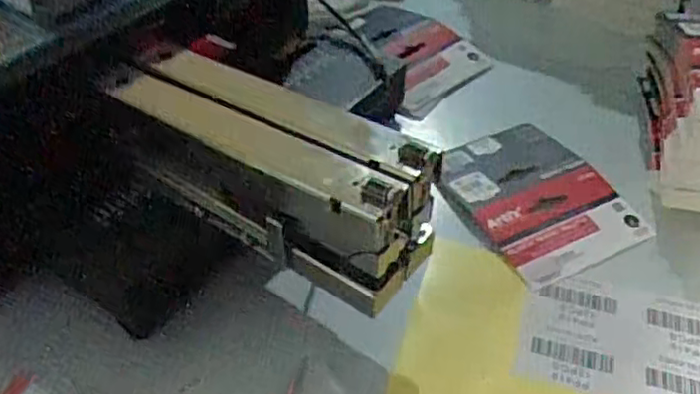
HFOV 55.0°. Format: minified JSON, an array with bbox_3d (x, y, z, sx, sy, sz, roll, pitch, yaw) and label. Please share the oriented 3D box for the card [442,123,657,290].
[{"bbox_3d":[0.123,-0.003,0.452,0.099,0.007,0.126,-20,49,-20],"label":"card"}]

